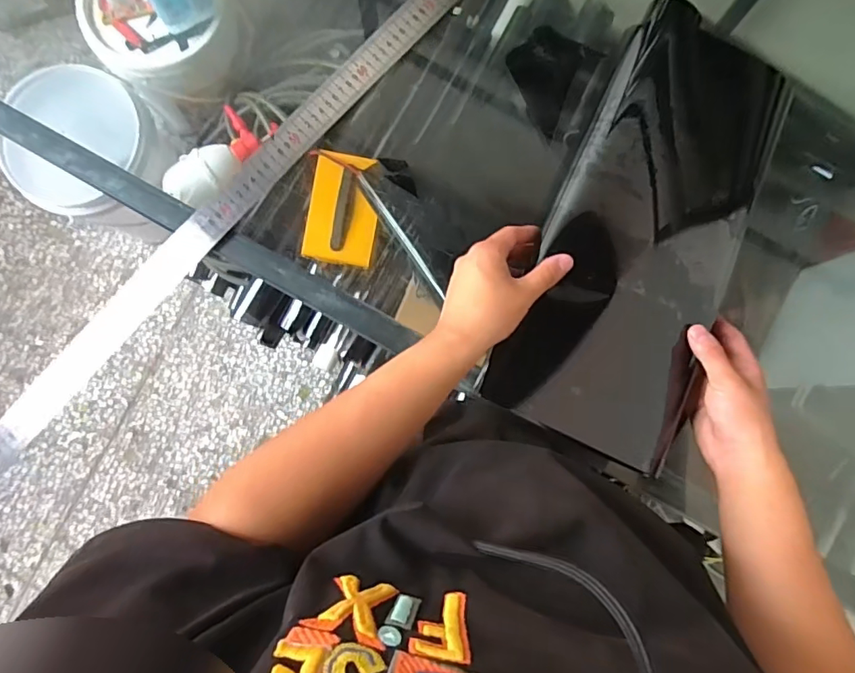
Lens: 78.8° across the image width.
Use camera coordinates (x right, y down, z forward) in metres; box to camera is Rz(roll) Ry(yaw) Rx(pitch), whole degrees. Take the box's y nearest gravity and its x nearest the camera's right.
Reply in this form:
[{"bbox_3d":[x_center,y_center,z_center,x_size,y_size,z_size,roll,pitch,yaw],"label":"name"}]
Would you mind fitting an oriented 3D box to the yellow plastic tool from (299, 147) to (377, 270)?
[{"bbox_3d":[-0.168,-0.254,1.045,0.138,0.021,0.210,12,99,-2],"label":"yellow plastic tool"}]

